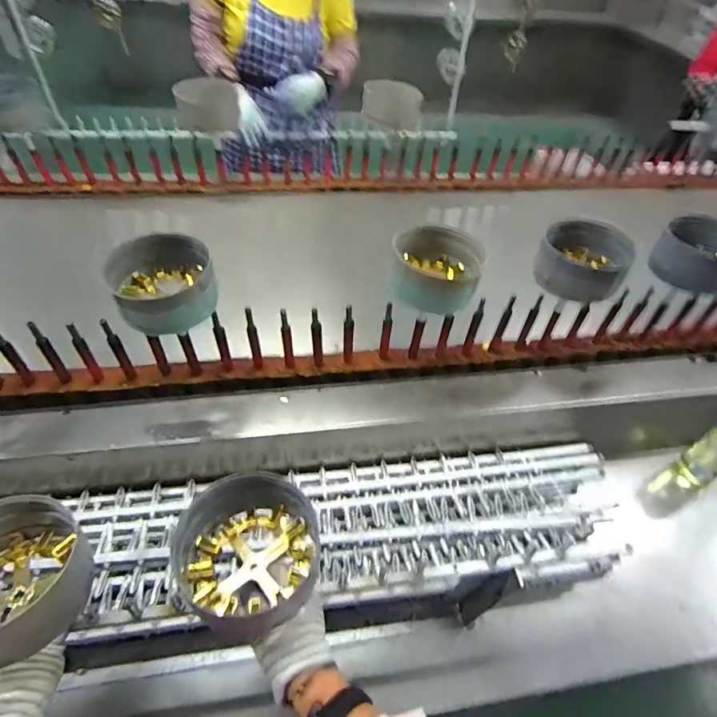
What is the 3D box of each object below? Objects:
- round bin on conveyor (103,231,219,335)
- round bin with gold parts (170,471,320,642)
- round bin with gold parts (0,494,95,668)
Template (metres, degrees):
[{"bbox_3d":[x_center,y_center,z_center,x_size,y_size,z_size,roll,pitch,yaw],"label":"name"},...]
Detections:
[{"bbox_3d":[-0.266,-0.105,0.606,0.134,0.065,0.135,1,48,-1],"label":"round bin on conveyor"},{"bbox_3d":[-0.111,0.197,0.459,0.131,0.065,0.142,1,48,-1],"label":"round bin with gold parts"},{"bbox_3d":[-0.337,0.213,0.431,0.135,0.068,0.123,1,48,-1],"label":"round bin with gold parts"}]

